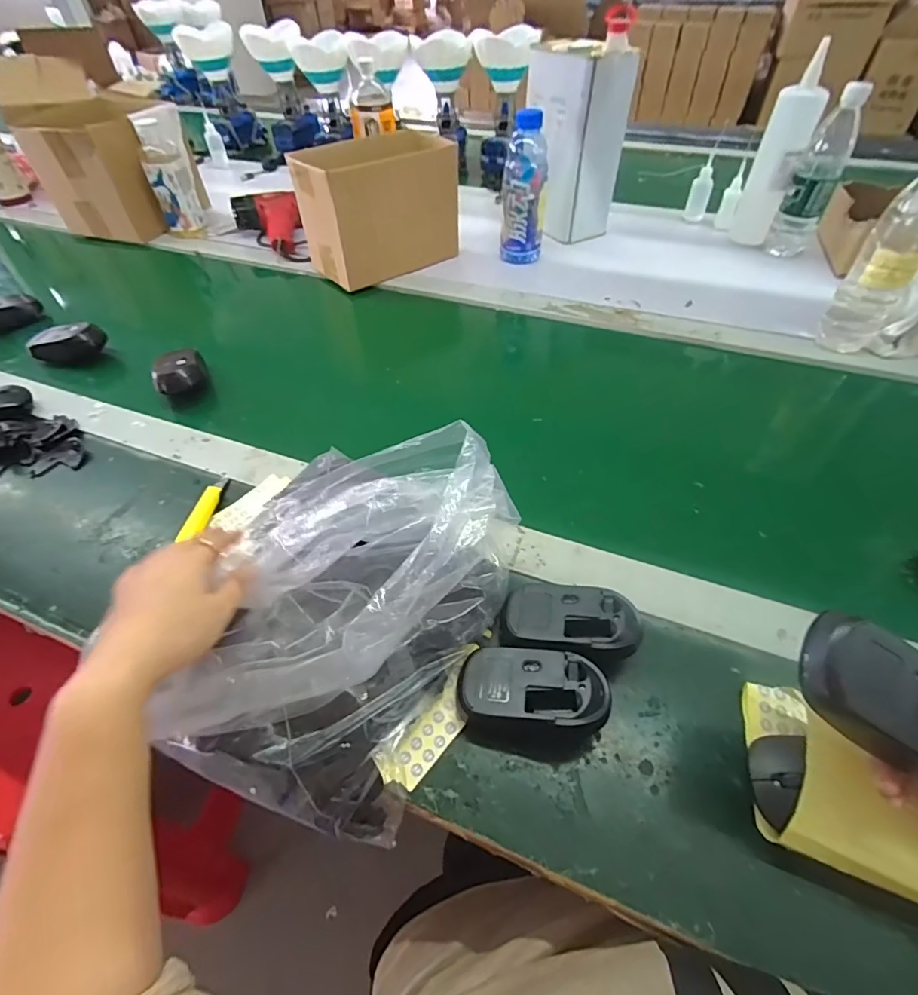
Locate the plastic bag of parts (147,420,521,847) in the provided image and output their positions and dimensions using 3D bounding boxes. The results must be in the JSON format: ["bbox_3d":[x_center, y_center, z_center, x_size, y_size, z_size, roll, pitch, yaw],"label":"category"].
[{"bbox_3d":[-0.080,0.073,0.357,0.195,0.119,0.258,10,50,10],"label":"plastic bag of parts"}]

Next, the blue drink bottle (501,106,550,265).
[{"bbox_3d":[0.107,-0.500,0.786,0.068,0.197,0.066,2,49,4],"label":"blue drink bottle"}]

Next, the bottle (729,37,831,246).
[{"bbox_3d":[0.527,-0.554,0.797,0.070,0.274,0.059,22,53,19],"label":"bottle"}]

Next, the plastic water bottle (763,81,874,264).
[{"bbox_3d":[0.561,-0.490,0.769,0.066,0.243,0.057,27,55,22],"label":"plastic water bottle"}]

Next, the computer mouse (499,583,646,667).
[{"bbox_3d":[0.086,0.097,0.373,0.100,0.033,0.052,7,50,8],"label":"computer mouse"}]

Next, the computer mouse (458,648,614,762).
[{"bbox_3d":[0.051,0.143,0.340,0.100,0.042,0.061,10,50,10],"label":"computer mouse"}]

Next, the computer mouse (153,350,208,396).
[{"bbox_3d":[-0.357,-0.159,0.615,0.057,0.031,0.077,-19,51,-14],"label":"computer mouse"}]

